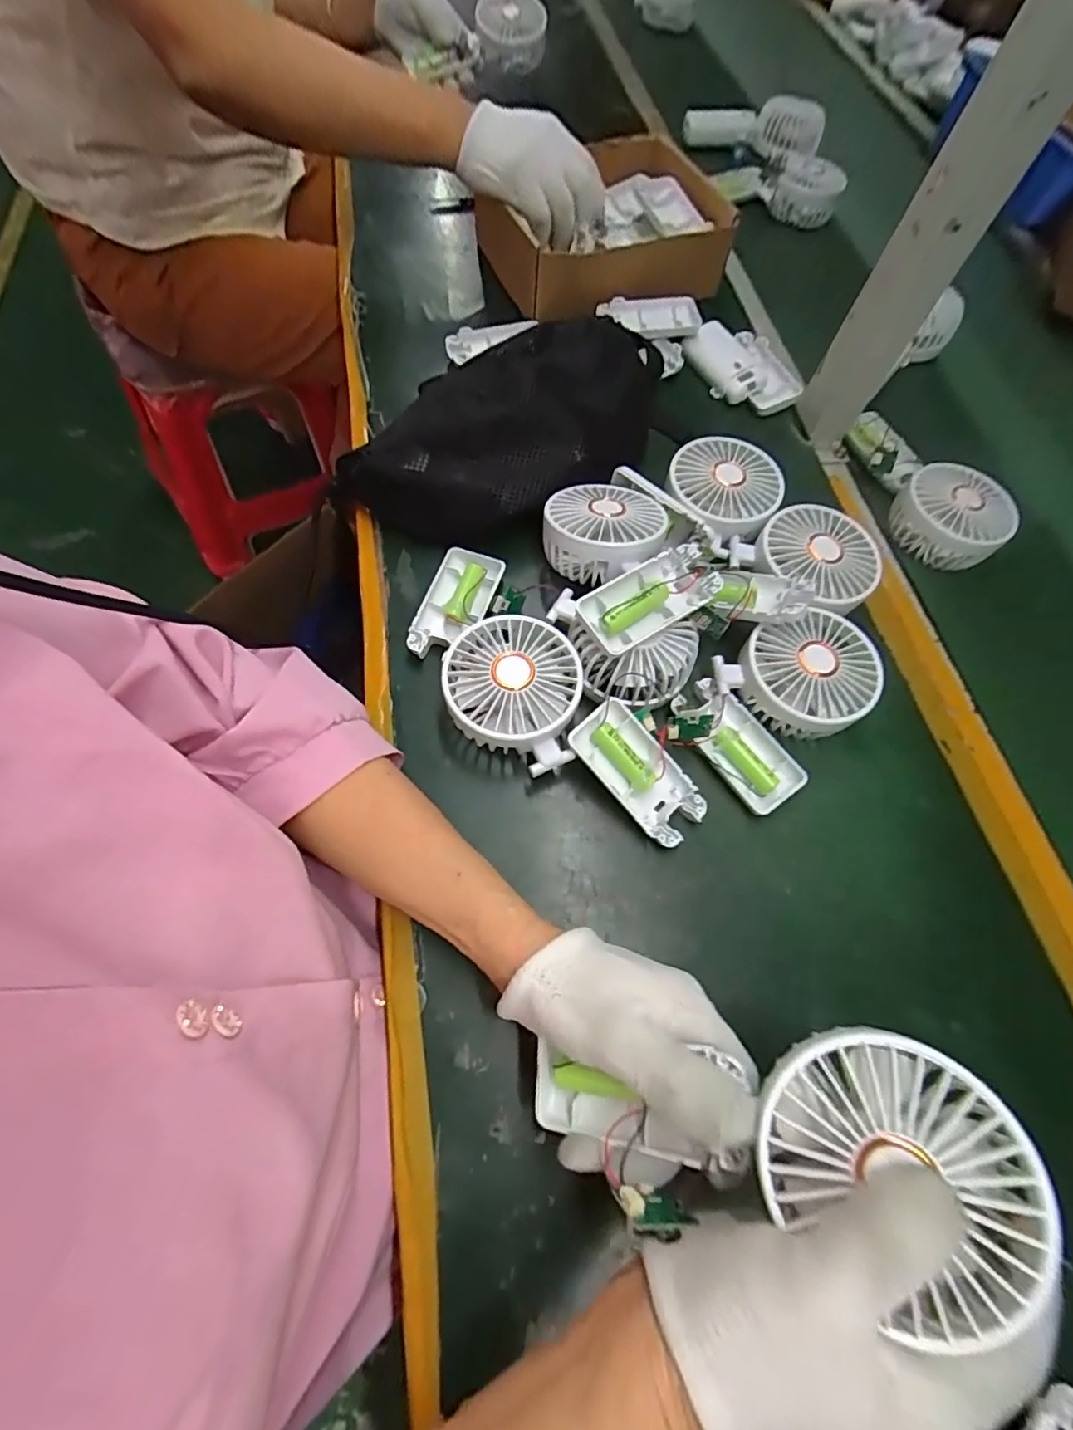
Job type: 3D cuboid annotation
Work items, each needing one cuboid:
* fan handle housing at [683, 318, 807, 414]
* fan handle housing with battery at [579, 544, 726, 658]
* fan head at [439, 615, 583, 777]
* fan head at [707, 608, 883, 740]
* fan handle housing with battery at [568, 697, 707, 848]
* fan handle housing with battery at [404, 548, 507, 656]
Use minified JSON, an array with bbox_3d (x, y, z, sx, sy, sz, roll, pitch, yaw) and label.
[{"bbox_3d":[0.194,-0.329,0.548,0.113,0.027,0.068,43,69,16],"label":"fan handle housing"},{"bbox_3d":[0.073,-0.075,0.375,0.090,0.022,0.045,-28,71,-18],"label":"fan handle housing with battery"},{"bbox_3d":[-0.017,-0.013,0.376,0.085,0.045,0.093,10,64,1],"label":"fan head"},{"bbox_3d":[0.182,-0.026,0.395,0.093,0.045,0.088,-37,72,-18],"label":"fan head"},{"bbox_3d":[0.063,0.036,0.364,0.045,0.016,0.094,-42,91,-20],"label":"fan handle housing with battery"},{"bbox_3d":[-0.060,-0.082,0.420,0.044,0.027,0.092,17,65,5],"label":"fan handle housing with battery"}]

